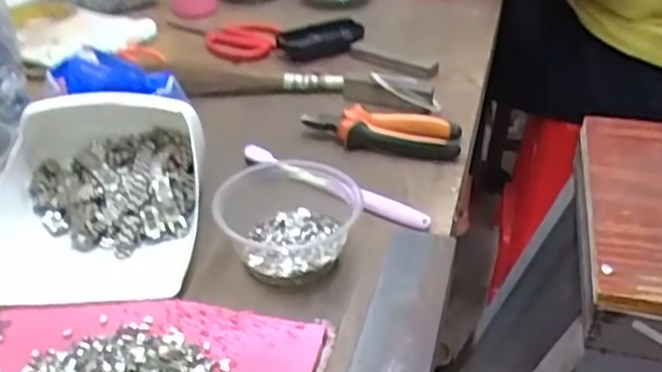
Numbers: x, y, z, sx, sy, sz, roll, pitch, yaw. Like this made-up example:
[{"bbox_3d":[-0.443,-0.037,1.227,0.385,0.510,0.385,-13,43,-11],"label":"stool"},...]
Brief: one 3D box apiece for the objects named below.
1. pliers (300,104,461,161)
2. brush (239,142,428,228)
[{"bbox_3d":[0.050,-0.059,0.656,0.153,0.025,0.059,11,37,14],"label":"pliers"},{"bbox_3d":[-0.003,0.000,0.573,0.182,0.020,0.020,20,39,25],"label":"brush"}]

